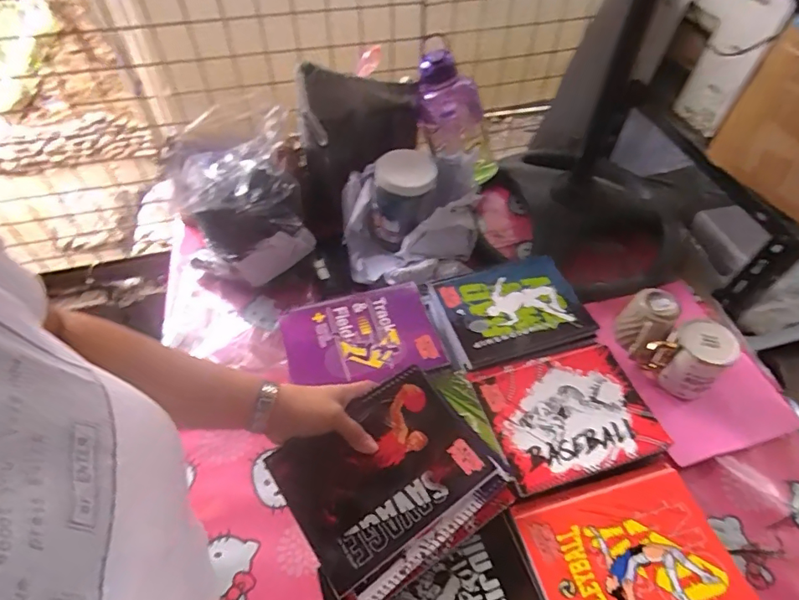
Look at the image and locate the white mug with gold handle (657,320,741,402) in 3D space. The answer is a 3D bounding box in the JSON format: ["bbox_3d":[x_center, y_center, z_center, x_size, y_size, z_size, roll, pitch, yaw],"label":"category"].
[{"bbox_3d":[0.424,0.083,0.686,0.079,0.091,0.071,32,58,23],"label":"white mug with gold handle"}]

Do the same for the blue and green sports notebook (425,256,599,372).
[{"bbox_3d":[0.160,0.013,0.690,0.205,0.012,0.152,-13,53,-13],"label":"blue and green sports notebook"}]

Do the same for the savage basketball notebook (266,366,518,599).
[{"bbox_3d":[-0.008,0.191,0.497,0.201,0.022,0.177,-30,67,-24],"label":"savage basketball notebook"}]

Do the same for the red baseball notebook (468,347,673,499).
[{"bbox_3d":[0.205,0.133,0.588,0.195,0.010,0.159,-12,53,-12],"label":"red baseball notebook"}]

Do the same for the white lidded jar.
[{"bbox_3d":[0.006,-0.168,0.825,0.088,0.143,0.094,0,51,-1],"label":"white lidded jar"}]

